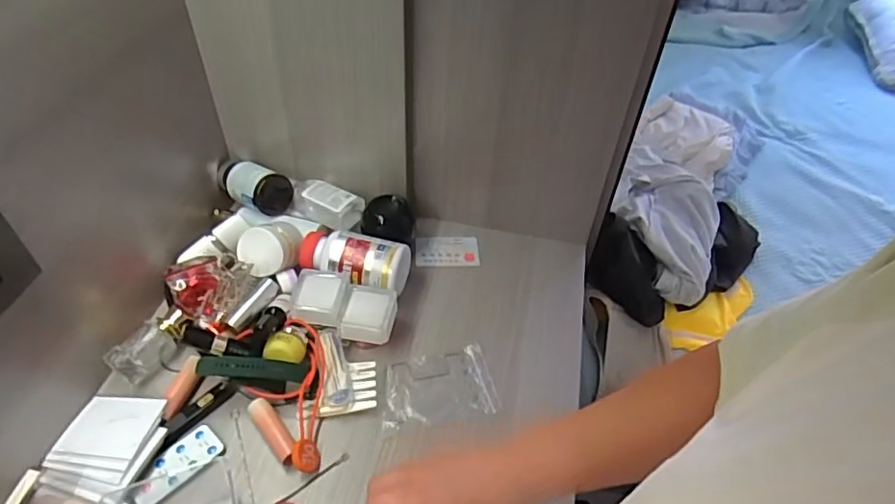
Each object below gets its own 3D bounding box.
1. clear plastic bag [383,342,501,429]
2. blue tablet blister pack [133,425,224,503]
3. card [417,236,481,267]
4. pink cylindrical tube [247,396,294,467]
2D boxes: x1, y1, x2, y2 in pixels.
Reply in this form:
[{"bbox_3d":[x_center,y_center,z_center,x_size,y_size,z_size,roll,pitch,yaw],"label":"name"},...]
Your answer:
[{"bbox_3d":[-0.010,0.145,0.614,0.119,0.006,0.081,-5,45,-9],"label":"clear plastic bag"},{"bbox_3d":[-0.257,0.201,0.533,0.039,0.008,0.084,34,53,26],"label":"blue tablet blister pack"},{"bbox_3d":[0.000,-0.003,0.751,0.084,0.008,0.054,1,50,-4],"label":"card"},{"bbox_3d":[-0.172,0.177,0.558,0.020,0.023,0.077,-31,55,-29],"label":"pink cylindrical tube"}]

